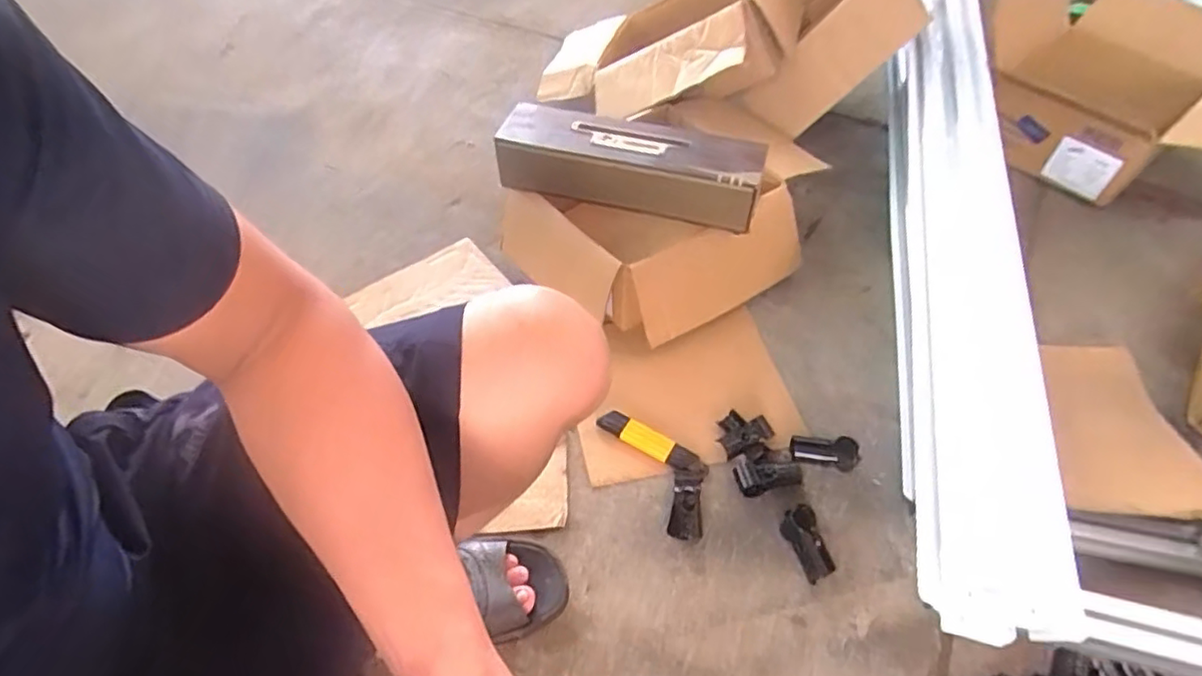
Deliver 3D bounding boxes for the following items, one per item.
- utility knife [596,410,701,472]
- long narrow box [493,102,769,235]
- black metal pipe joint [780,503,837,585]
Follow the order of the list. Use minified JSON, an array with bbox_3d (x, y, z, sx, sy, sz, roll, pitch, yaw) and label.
[{"bbox_3d":[0.060,0.133,0.812,0.138,0.017,0.032,25,55,19],"label":"utility knife"},{"bbox_3d":[0.039,-0.256,0.921,0.385,0.094,0.104,16,52,13],"label":"long narrow box"},{"bbox_3d":[0.238,0.237,0.725,0.037,0.028,0.079,-14,52,-11],"label":"black metal pipe joint"}]

